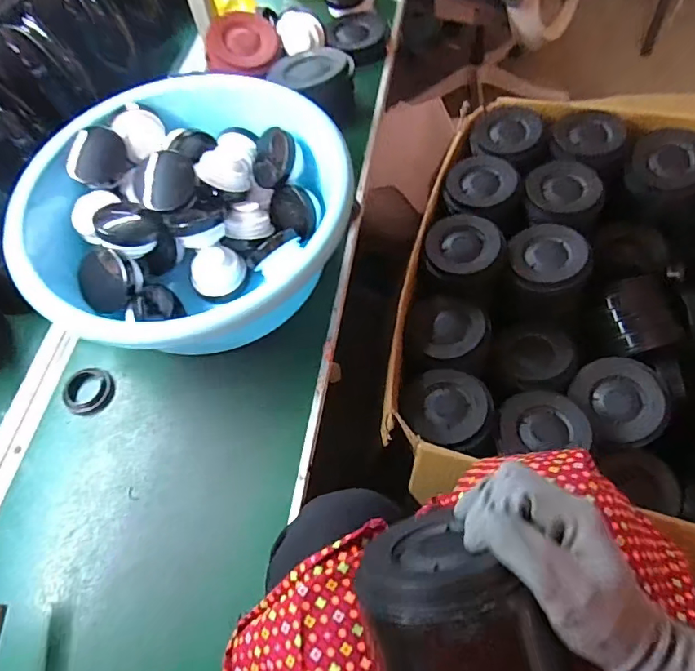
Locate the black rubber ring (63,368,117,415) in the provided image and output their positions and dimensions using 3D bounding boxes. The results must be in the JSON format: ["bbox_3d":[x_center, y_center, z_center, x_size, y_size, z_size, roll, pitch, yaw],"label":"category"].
[{"bbox_3d":[-0.306,0.068,0.569,0.060,0.018,0.052,-15,62,-2],"label":"black rubber ring"}]

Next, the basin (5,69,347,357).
[{"bbox_3d":[-0.194,-0.157,0.607,0.349,0.109,0.381,-2,62,4],"label":"basin"}]

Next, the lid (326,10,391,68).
[{"bbox_3d":[0.022,-0.520,0.841,0.103,0.034,0.100,3,63,7],"label":"lid"}]

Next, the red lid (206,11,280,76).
[{"bbox_3d":[-0.175,-0.480,0.802,0.118,0.032,0.118,2,78,-11],"label":"red lid"}]

